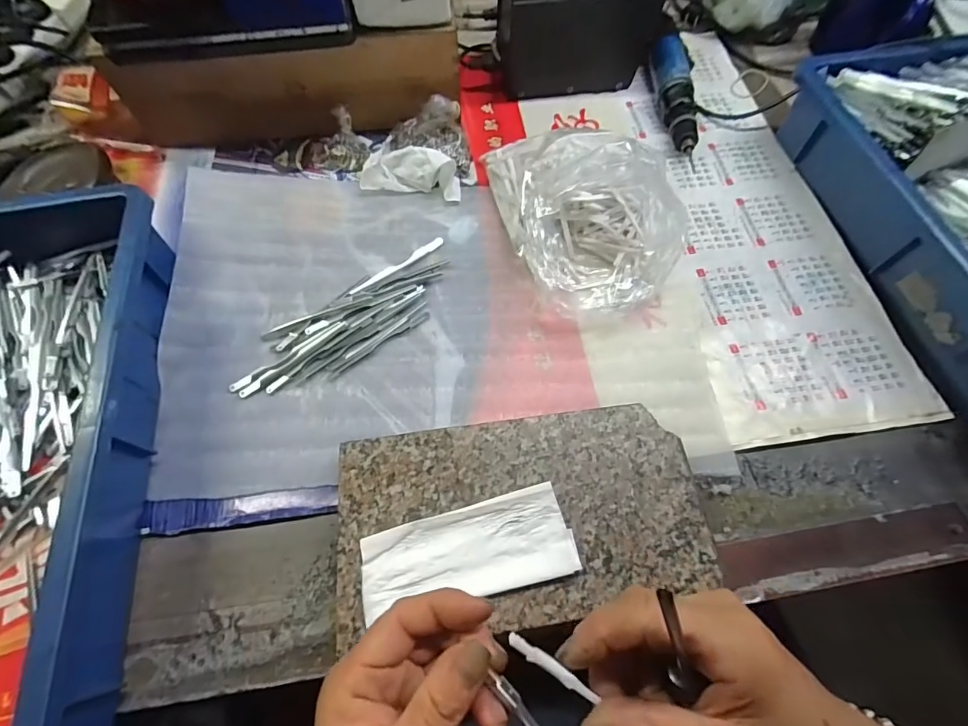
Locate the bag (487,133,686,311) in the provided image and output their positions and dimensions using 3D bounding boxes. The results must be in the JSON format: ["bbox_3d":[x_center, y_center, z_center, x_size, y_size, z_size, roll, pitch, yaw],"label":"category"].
[{"bbox_3d":[0.087,-0.145,0.398,0.128,0.078,0.203,-13,66,-6],"label":"bag"}]

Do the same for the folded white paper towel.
[{"bbox_3d":[-0.011,0.120,0.279,0.132,0.009,0.053,-13,62,-5],"label":"folded white paper towel"}]

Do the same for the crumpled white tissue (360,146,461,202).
[{"bbox_3d":[-0.073,-0.191,0.442,0.099,0.040,0.044,3,65,2],"label":"crumpled white tissue"}]

